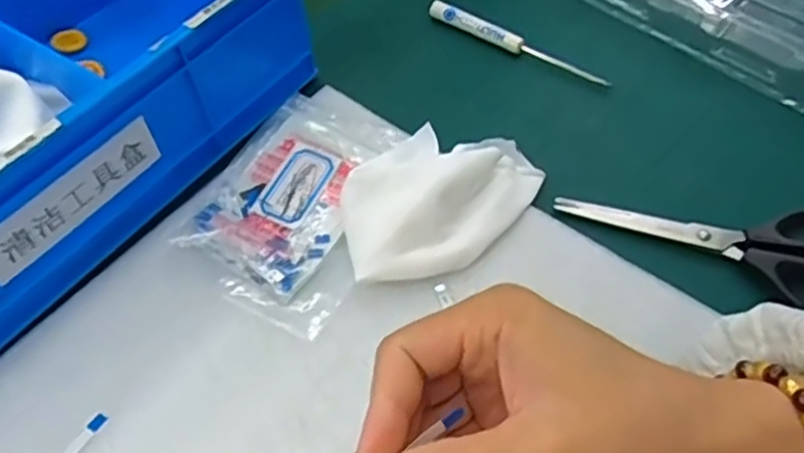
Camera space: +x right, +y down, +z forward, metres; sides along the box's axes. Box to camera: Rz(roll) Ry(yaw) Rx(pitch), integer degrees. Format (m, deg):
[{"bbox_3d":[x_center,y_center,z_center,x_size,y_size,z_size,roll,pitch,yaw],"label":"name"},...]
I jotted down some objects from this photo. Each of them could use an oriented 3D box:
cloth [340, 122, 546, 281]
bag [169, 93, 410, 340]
[{"bbox_3d":[0.021,-0.021,0.371,0.073,0.029,0.124,37,63,24],"label":"cloth"},{"bbox_3d":[-0.055,-0.016,0.378,0.093,0.010,0.135,20,57,15],"label":"bag"}]

